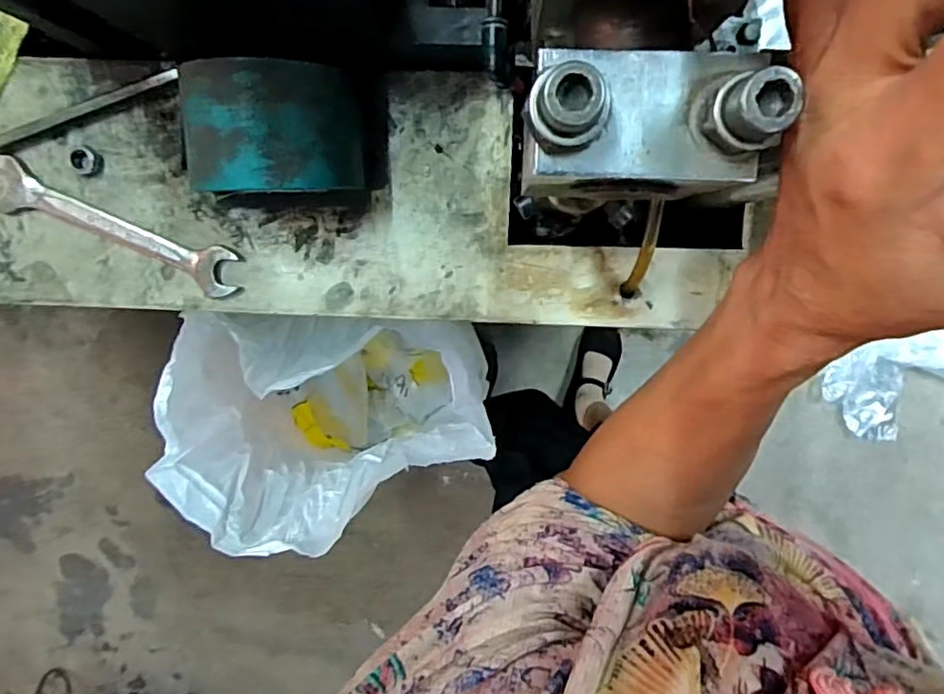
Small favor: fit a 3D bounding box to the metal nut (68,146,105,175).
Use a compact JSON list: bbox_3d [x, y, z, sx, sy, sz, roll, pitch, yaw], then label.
[{"bbox_3d":[-0.249,-0.121,0.389,0.021,0.007,0.017,36,98,-5],"label":"metal nut"}]

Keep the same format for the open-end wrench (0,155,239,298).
[{"bbox_3d":[-0.238,-0.079,0.394,0.173,0.010,0.033,22,99,-3],"label":"open-end wrench"}]

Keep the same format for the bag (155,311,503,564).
[{"bbox_3d":[-0.155,0.073,0.818,0.311,0.498,0.269,3,100,1],"label":"bag"}]

